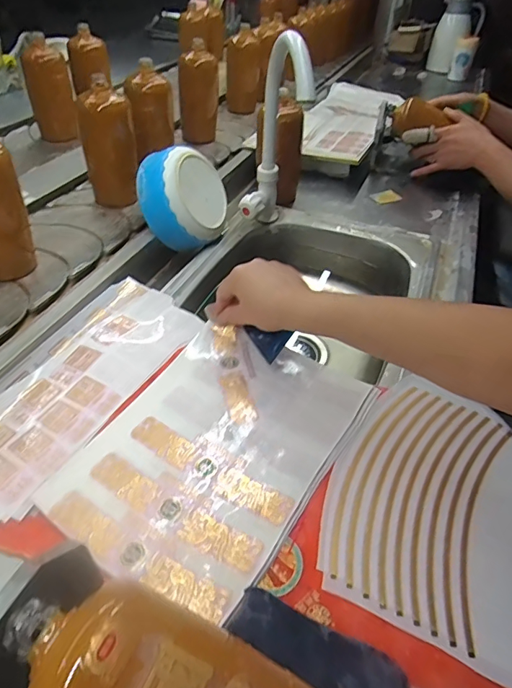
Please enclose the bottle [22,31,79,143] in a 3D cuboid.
[{"bbox_3d":[-0.420,-0.515,0.949,0.088,0.171,0.090,-16,47,-21],"label":"bottle"}]

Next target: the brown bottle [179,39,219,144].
[{"bbox_3d":[-0.118,-0.525,0.985,0.082,0.172,0.066,-5,44,-10],"label":"brown bottle"}]

